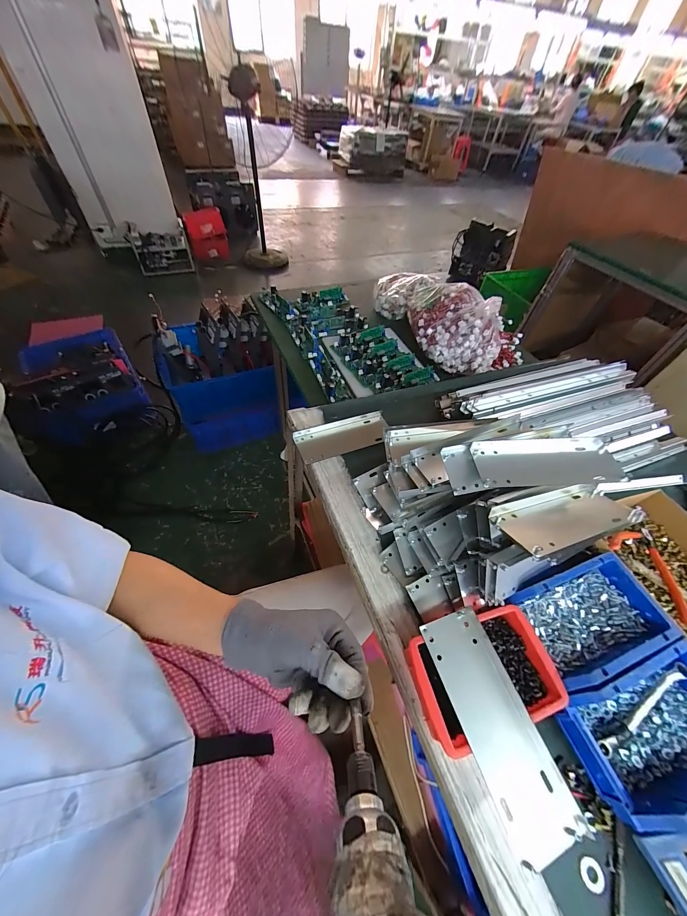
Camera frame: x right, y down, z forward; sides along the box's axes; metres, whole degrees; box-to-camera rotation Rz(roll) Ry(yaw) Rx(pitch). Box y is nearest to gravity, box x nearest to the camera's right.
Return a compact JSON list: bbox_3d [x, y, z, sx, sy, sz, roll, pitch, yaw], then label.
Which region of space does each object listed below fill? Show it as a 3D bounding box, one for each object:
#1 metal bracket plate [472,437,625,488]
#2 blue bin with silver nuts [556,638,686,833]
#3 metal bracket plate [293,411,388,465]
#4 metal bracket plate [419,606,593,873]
[{"bbox_3d":[0.267,0.011,0.405,0.187,0.039,0.067,0,53,-4],"label":"metal bracket plate"},{"bbox_3d":[0.329,0.271,0.315,0.175,0.060,0.099,-15,56,-15],"label":"blue bin with silver nuts"},{"bbox_3d":[0.005,-0.039,0.549,0.177,0.021,0.065,-18,57,-17],"label":"metal bracket plate"},{"bbox_3d":[0.144,0.247,0.292,0.068,0.010,0.178,-12,56,-15],"label":"metal bracket plate"}]

